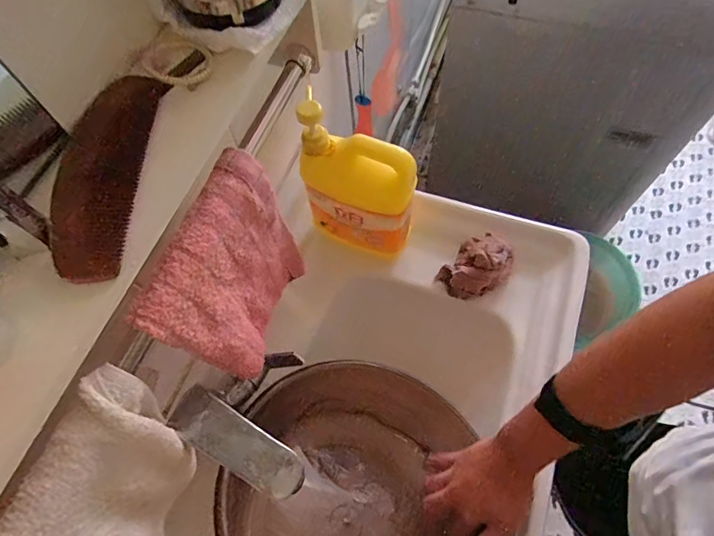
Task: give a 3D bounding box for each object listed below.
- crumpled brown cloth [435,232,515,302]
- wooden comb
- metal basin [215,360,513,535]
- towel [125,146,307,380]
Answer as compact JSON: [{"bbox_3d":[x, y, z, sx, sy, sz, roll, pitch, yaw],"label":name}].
[{"bbox_3d":[0.179,-0.004,0.642,0.079,0.053,0.103,40,72,19],"label":"crumpled brown cloth"},{"bbox_3d":[-0.161,-0.062,0.278,0.045,0.012,0.145,11,71,-17],"label":"wooden comb"},{"bbox_3d":[0.015,0.281,0.535,0.343,0.085,0.302,14,65,9],"label":"metal basin"},{"bbox_3d":[-0.115,0.013,0.426,0.044,0.191,0.165,15,65,10],"label":"towel"}]

